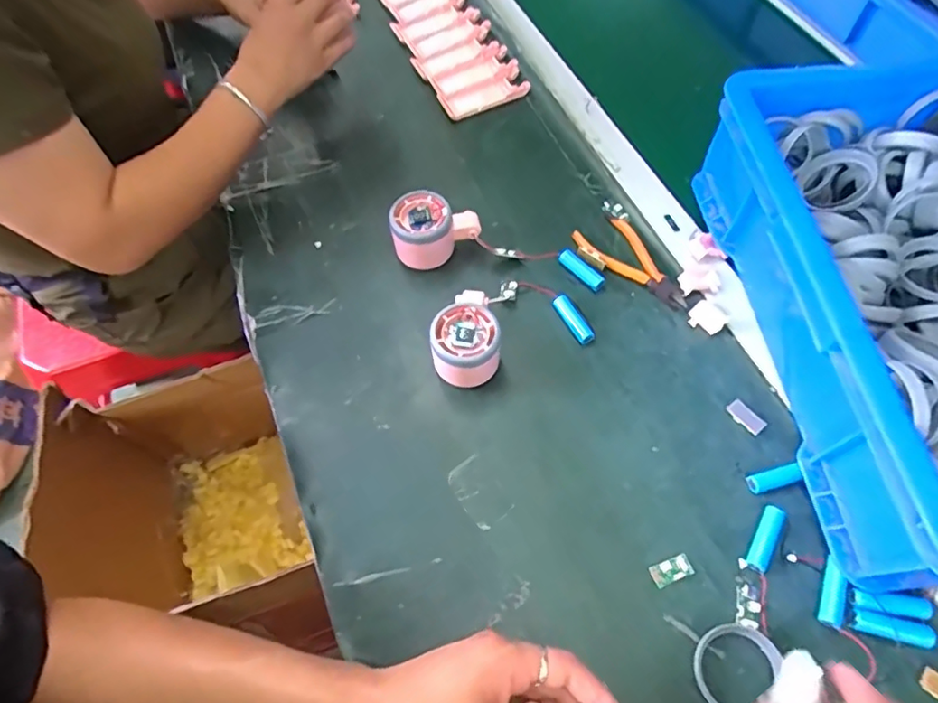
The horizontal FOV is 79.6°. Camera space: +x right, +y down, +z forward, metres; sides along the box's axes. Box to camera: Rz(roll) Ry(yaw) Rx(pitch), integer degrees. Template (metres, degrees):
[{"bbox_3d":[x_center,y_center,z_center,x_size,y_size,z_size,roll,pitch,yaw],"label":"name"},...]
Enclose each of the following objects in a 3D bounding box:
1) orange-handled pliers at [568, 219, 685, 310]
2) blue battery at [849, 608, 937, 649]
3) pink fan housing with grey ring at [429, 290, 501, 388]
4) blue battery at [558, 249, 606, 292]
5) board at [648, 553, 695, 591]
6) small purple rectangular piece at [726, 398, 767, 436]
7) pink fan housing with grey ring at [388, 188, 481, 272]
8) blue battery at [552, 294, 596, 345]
[{"bbox_3d":[0.154,-0.082,0.538,0.059,0.008,0.116,-25,63,-9],"label":"orange-handled pliers"},{"bbox_3d":[0.290,0.189,0.383,0.049,0.011,0.015,13,64,11],"label":"blue battery"},{"bbox_3d":[-0.001,-0.014,0.487,0.055,0.052,0.080,1,62,5],"label":"pink fan housing with grey ring"},{"bbox_3d":[0.106,-0.077,0.533,0.015,0.016,0.047,-42,67,-17],"label":"blue battery"},{"bbox_3d":[0.151,0.163,0.418,0.030,0.004,0.016,-20,63,-7],"label":"board"},{"bbox_3d":[0.231,0.055,0.469,0.017,0.004,0.031,-38,66,-15],"label":"small purple rectangular piece"},{"bbox_3d":[-0.035,-0.120,0.538,0.081,0.051,0.048,-24,63,-8],"label":"pink fan housing with grey ring"},{"bbox_3d":[0.094,-0.029,0.512,0.018,0.013,0.049,-29,64,-11],"label":"blue battery"}]

